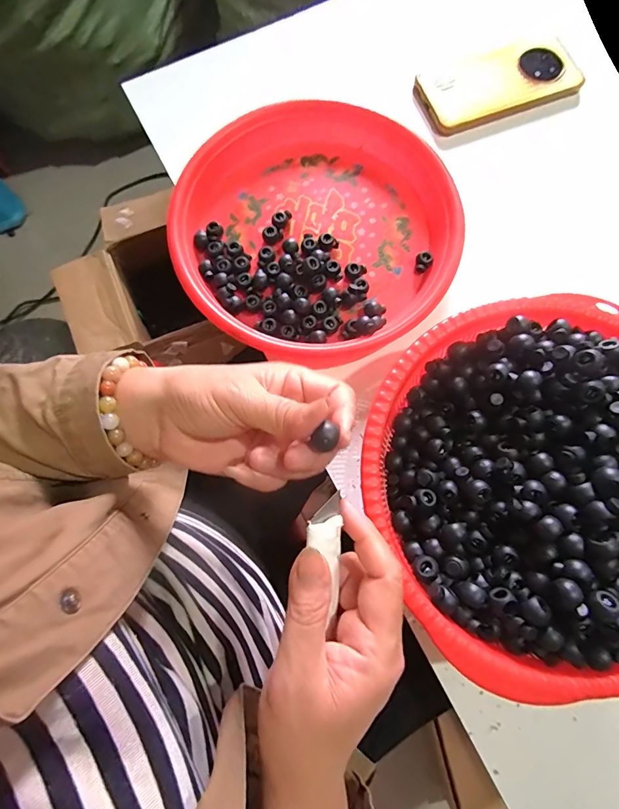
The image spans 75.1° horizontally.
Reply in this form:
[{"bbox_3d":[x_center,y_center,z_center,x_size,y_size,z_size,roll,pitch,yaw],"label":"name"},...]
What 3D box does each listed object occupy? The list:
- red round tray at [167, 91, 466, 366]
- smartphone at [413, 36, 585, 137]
[{"bbox_3d":[0.010,-0.162,0.368,0.240,0.033,0.249,0,78,0],"label":"red round tray"},{"bbox_3d":[0.192,-0.326,0.411,0.157,0.013,0.069,-19,78,-4],"label":"smartphone"}]

